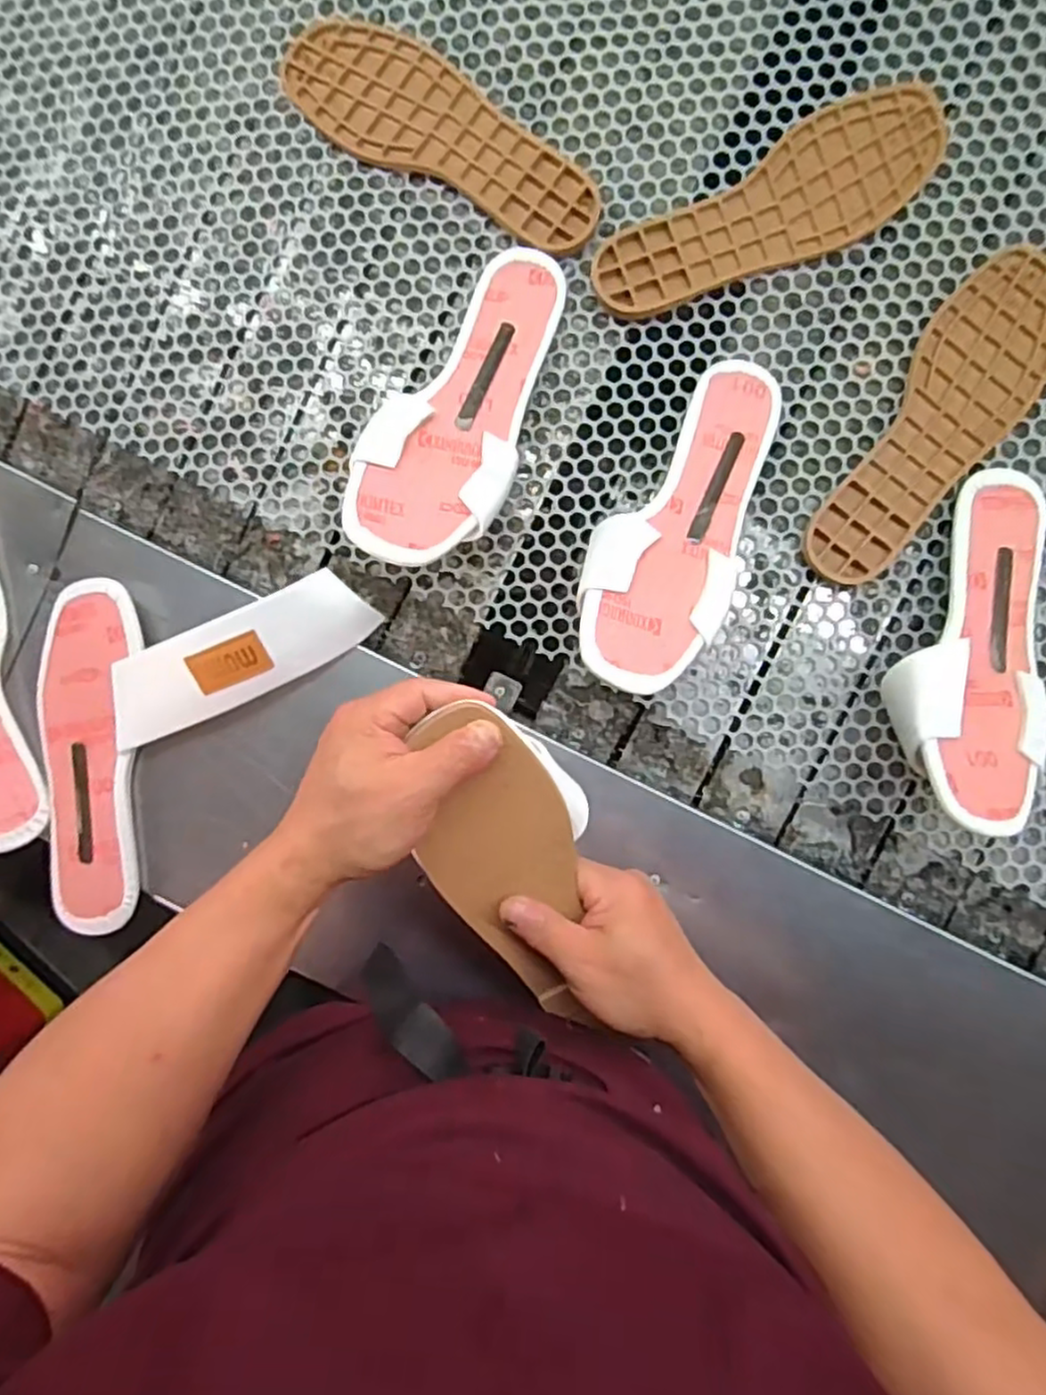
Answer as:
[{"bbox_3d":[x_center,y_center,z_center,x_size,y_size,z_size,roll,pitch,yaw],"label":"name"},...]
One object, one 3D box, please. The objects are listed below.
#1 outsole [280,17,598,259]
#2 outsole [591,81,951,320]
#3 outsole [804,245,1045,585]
[{"bbox_3d":[-0.057,-0.412,0.515,0.256,0.008,0.085,30,94,3],"label":"outsole"},{"bbox_3d":[0.176,-0.340,0.498,0.256,0.012,0.086,-29,90,5],"label":"outsole"},{"bbox_3d":[0.296,-0.192,0.495,0.086,0.013,0.256,31,94,3],"label":"outsole"}]

